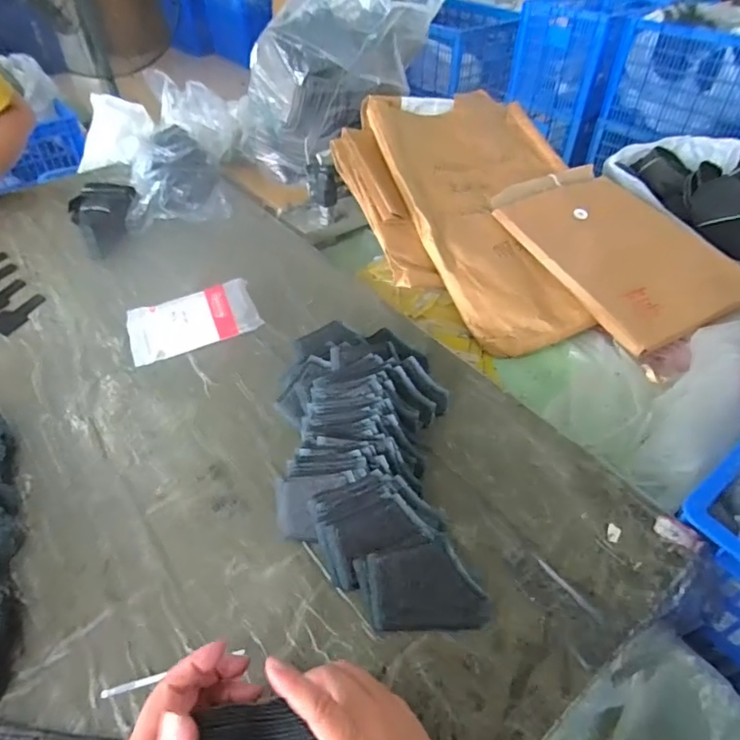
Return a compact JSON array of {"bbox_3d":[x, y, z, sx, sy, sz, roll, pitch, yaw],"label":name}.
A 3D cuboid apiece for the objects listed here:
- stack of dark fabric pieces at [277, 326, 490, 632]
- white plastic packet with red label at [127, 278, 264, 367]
[{"bbox_3d":[-0.004,0.084,0.548,0.192,0.065,0.343,-3,46,-2],"label":"stack of dark fabric pieces"},{"bbox_3d":[-0.249,-0.070,0.727,0.174,0.029,0.098,-17,48,-14],"label":"white plastic packet with red label"}]

